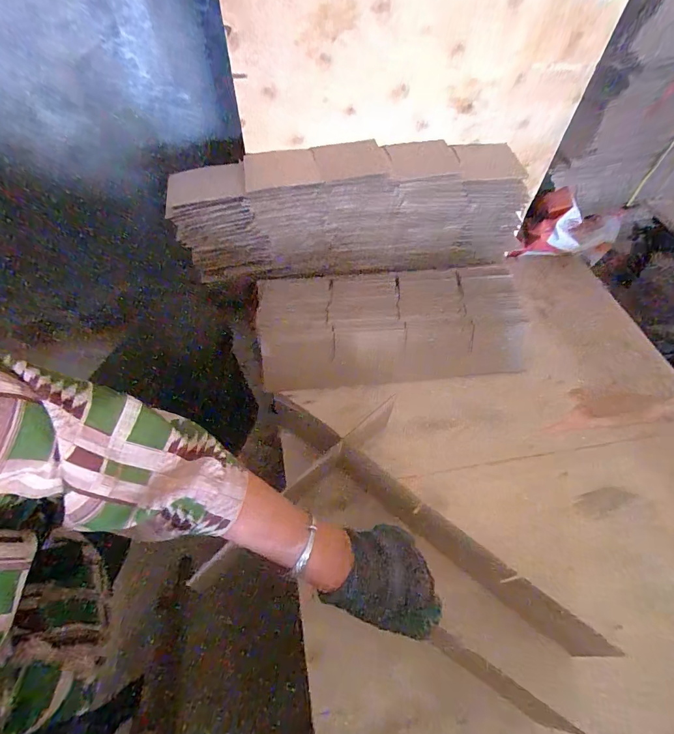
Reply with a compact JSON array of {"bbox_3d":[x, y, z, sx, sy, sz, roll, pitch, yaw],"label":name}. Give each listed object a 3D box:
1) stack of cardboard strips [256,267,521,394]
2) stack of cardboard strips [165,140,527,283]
[{"bbox_3d":[0.115,-0.083,0.780,0.530,0.099,0.227,-6,59,-6],"label":"stack of cardboard strips"},{"bbox_3d":[0.041,-0.297,0.755,0.662,0.208,0.113,-7,59,-7],"label":"stack of cardboard strips"}]

